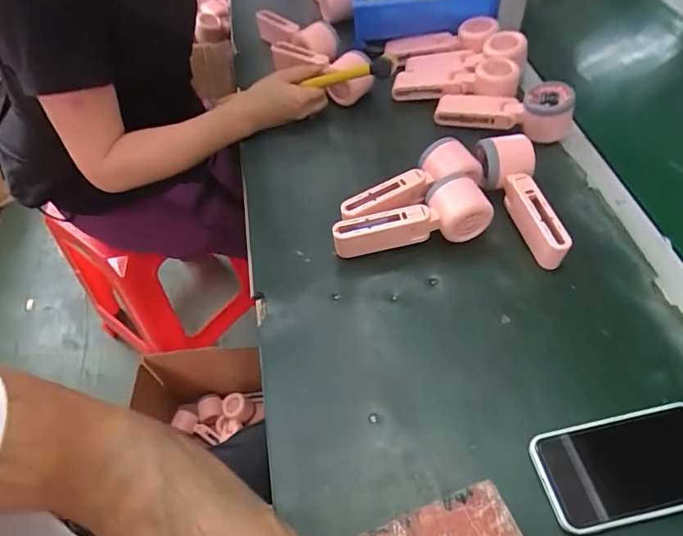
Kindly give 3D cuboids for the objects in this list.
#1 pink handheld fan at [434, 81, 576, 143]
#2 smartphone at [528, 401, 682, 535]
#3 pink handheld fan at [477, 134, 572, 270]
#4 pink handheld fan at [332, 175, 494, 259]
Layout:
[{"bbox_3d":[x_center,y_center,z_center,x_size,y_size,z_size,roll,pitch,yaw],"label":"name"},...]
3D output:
[{"bbox_3d":[0.206,-0.206,0.617,0.167,0.056,0.064,10,54,10],"label":"pink handheld fan"},{"bbox_3d":[0.233,0.157,0.383,0.146,0.009,0.075,-10,54,-5],"label":"smartphone"},{"bbox_3d":[0.196,-0.077,0.523,0.054,0.049,0.159,-8,53,-3],"label":"pink handheld fan"},{"bbox_3d":[0.074,-0.055,0.522,0.167,0.067,0.051,-7,53,-3],"label":"pink handheld fan"}]

